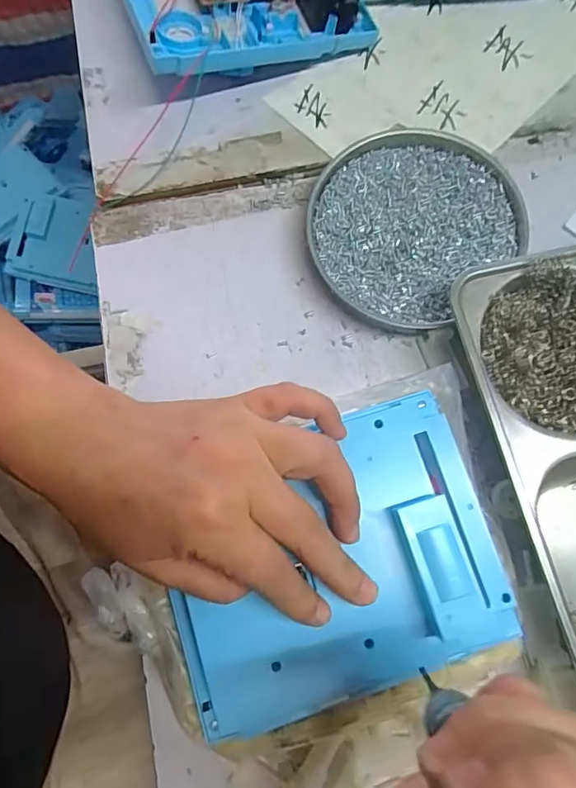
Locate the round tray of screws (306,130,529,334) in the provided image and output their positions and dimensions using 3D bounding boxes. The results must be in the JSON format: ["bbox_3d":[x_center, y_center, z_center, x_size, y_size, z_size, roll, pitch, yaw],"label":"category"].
[{"bbox_3d":[0.080,-0.111,0.328,0.131,0.017,0.123,0,76,1],"label":"round tray of screws"}]

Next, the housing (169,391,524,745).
[{"bbox_3d":[0.020,0.078,0.239,0.158,0.025,0.122,-18,77,-3],"label":"housing"}]

